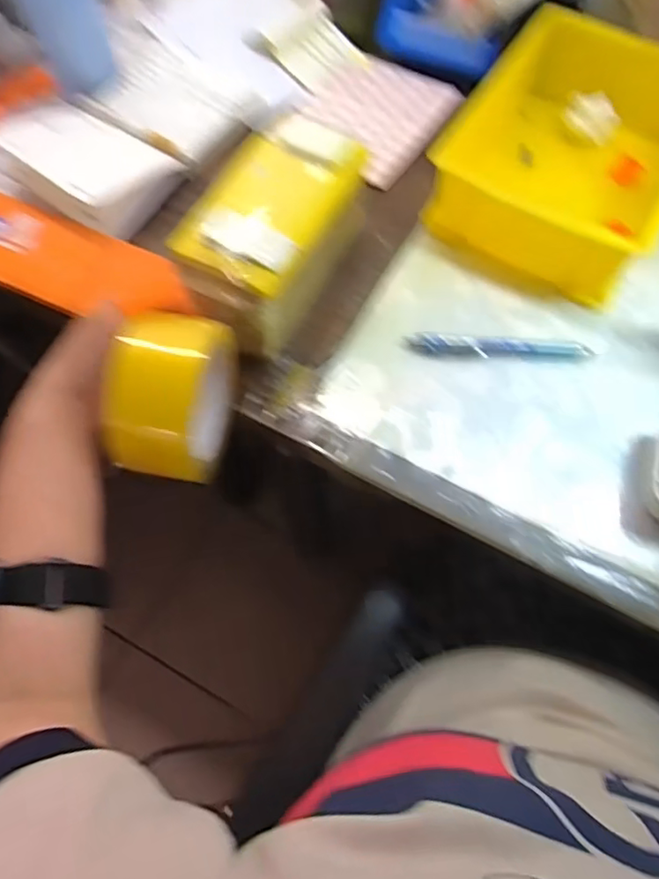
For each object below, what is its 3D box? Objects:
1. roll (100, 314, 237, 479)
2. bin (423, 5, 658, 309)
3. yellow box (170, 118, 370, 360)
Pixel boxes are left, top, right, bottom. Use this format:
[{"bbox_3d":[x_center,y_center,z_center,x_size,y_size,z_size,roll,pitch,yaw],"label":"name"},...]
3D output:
[{"bbox_3d":[-0.097,-0.025,0.367,0.058,0.096,0.101,4,65,3],"label":"roll"},{"bbox_3d":[0.205,-0.241,0.492,0.183,0.080,0.206,31,69,14],"label":"bin"},{"bbox_3d":[-0.041,-0.154,0.441,0.088,0.091,0.172,25,67,12],"label":"yellow box"}]

